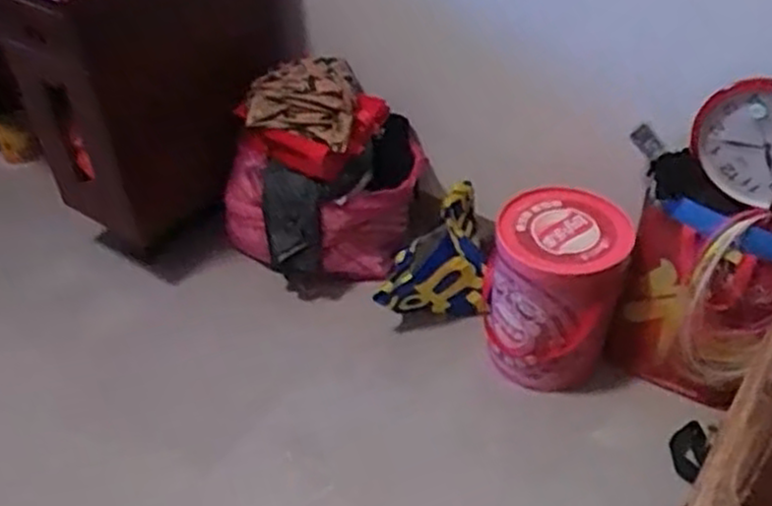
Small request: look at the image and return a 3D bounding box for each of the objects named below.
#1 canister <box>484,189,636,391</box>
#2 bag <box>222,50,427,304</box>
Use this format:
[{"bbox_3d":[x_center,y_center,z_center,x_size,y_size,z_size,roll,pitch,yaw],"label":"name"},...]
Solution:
[{"bbox_3d":[0.354,0.069,1.637,0.261,0.349,0.313,14,45,16],"label":"canister"},{"bbox_3d":[-0.149,-0.169,1.828,0.389,0.443,0.304,23,49,24],"label":"bag"}]

